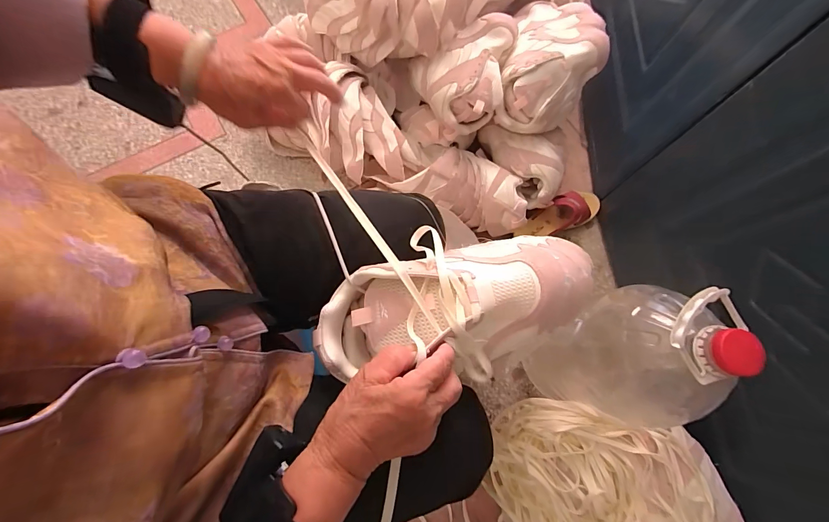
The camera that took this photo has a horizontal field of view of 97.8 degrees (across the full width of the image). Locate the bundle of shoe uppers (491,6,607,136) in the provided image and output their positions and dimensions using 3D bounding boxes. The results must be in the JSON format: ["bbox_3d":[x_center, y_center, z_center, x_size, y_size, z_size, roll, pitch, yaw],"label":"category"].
[{"bbox_3d":[0.275,-0.400,0.719,0.167,0.110,0.272,18,75,3],"label":"bundle of shoe uppers"}]

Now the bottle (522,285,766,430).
[{"bbox_3d":[0.329,0.148,0.571,0.160,0.387,0.168,0,75,-2],"label":"bottle"}]

